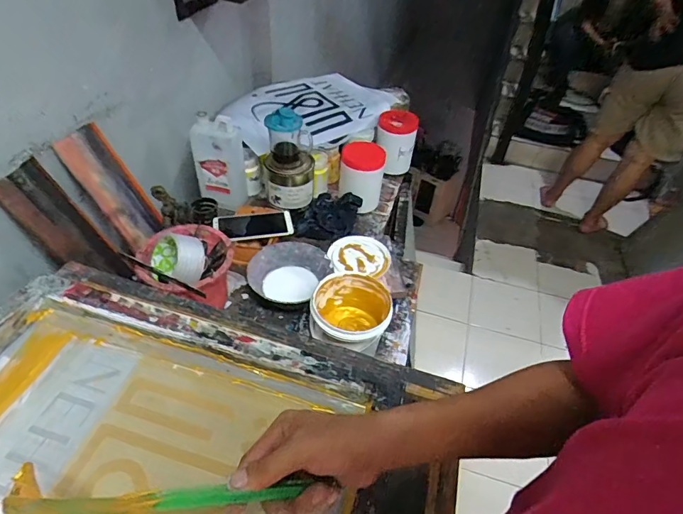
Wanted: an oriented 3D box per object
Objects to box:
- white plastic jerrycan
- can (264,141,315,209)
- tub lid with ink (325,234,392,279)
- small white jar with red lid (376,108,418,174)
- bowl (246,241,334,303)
[{"bbox_3d":[-0.275,-0.217,0.968,0.103,0.204,0.075,-1,45,-6],"label":"white plastic jerrycan"},{"bbox_3d":[-0.116,-0.185,0.962,0.104,0.137,0.108,-1,45,-7],"label":"can"},{"bbox_3d":[0.038,0.000,0.895,0.128,0.027,0.115,16,46,11],"label":"tub lid with ink"},{"bbox_3d":[0.147,-0.313,1.153,0.102,0.144,0.104,12,45,7],"label":"small white jar with red lid"},{"bbox_3d":[-0.105,0.035,0.831,0.156,0.047,0.129,-30,54,-30],"label":"bowl"}]

